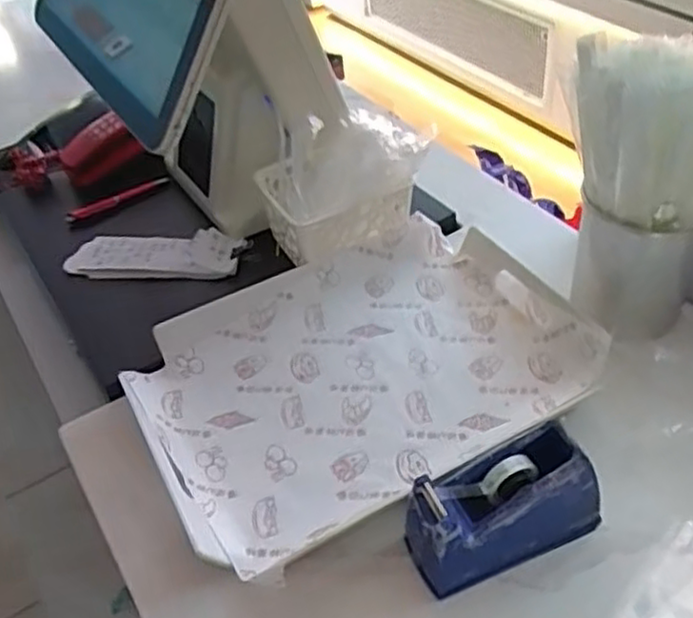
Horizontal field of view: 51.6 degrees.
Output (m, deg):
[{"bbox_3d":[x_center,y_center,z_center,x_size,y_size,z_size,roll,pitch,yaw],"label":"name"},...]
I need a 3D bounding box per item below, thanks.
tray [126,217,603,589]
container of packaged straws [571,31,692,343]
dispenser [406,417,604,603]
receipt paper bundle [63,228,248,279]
[{"bbox_3d":[0.015,0.054,0.641,0.382,0.038,0.261,-23,46,-17],"label":"tray"},{"bbox_3d":[0.256,-0.106,0.614,0.136,0.257,0.116,13,47,19],"label":"container of packaged straws"},{"bbox_3d":[0.111,0.141,0.511,0.134,0.089,0.053,-18,45,-12],"label":"dispenser"},{"bbox_3d":[-0.205,-0.062,0.777,0.188,0.031,0.057,1,44,8],"label":"receipt paper bundle"}]

